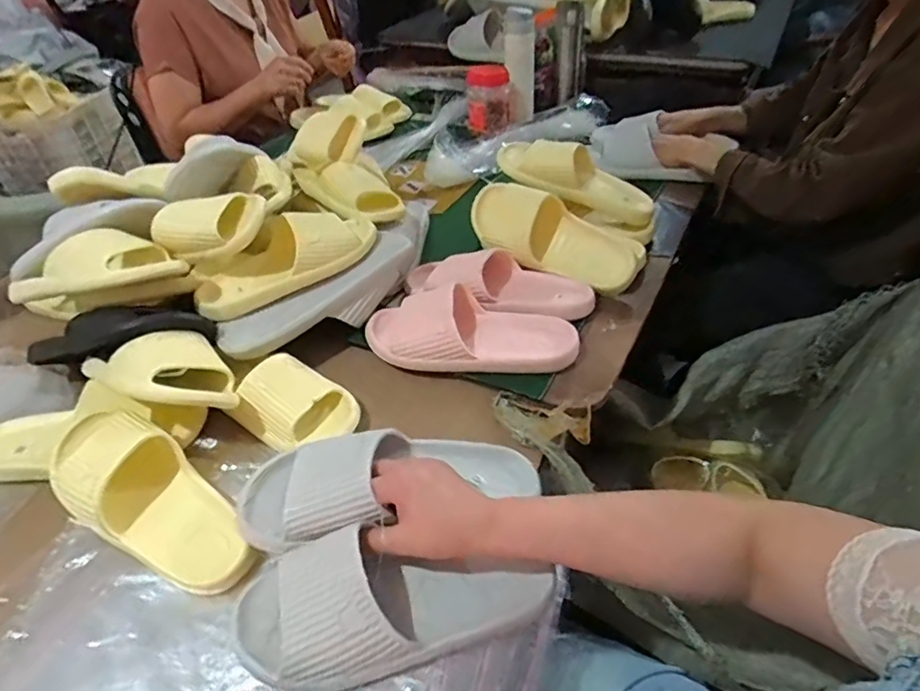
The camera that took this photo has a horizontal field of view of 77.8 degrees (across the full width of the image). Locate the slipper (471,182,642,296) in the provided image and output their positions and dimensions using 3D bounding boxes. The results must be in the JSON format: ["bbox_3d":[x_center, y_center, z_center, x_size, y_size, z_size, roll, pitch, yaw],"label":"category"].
[{"bbox_3d":[0.130,-0.161,0.804,0.255,0.084,0.089,30,52,17],"label":"slipper"}]

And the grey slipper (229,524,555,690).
[{"bbox_3d":[-0.058,0.203,0.457,0.260,0.065,0.102,-5,42,-3],"label":"grey slipper"}]

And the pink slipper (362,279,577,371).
[{"bbox_3d":[0.010,-0.023,0.703,0.265,0.059,0.104,7,44,13],"label":"pink slipper"}]

